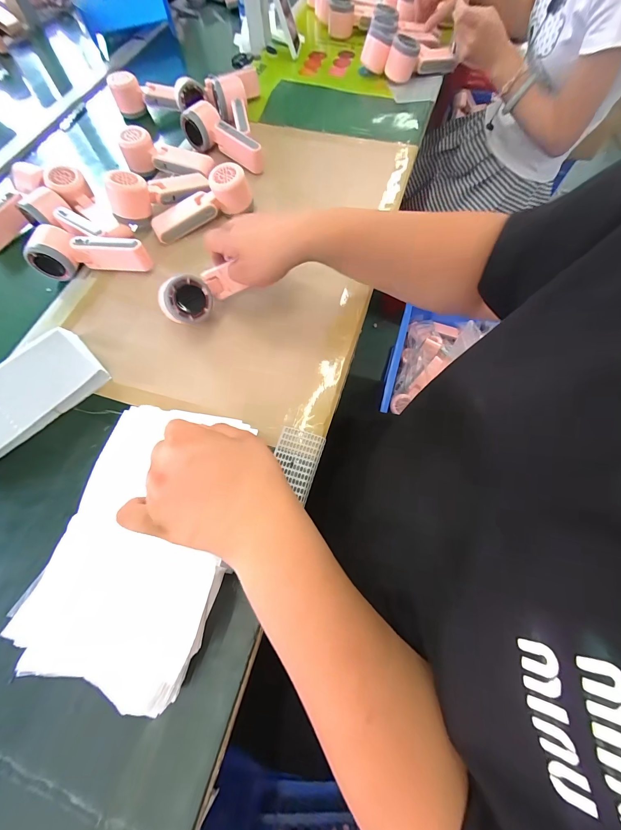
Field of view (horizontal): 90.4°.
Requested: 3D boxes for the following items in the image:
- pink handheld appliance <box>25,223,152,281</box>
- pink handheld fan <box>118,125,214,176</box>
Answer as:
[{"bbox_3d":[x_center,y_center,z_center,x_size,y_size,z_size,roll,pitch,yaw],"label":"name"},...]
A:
[{"bbox_3d":[-0.319,-0.233,0.449,0.164,0.058,0.049,3,68,3],"label":"pink handheld appliance"},{"bbox_3d":[-0.247,-0.450,0.538,0.154,0.050,0.048,12,69,6],"label":"pink handheld fan"}]

